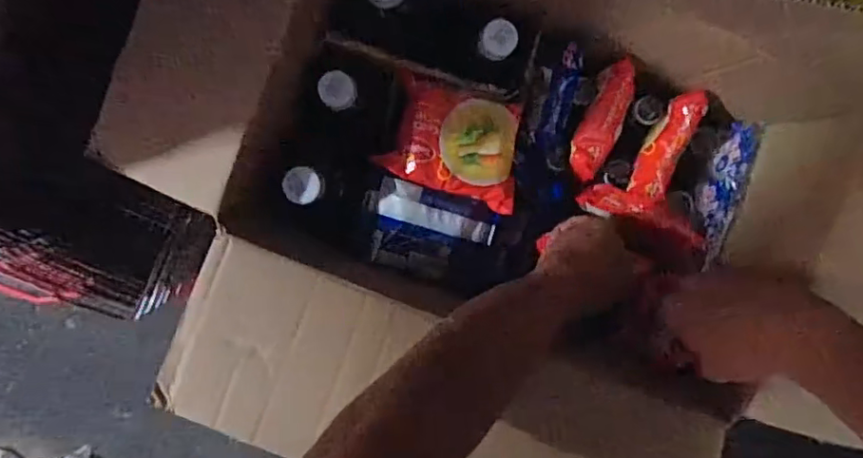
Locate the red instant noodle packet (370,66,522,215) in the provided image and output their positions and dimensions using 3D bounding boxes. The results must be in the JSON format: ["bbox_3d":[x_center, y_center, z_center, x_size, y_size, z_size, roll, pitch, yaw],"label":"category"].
[{"bbox_3d":[0.024,-0.080,0.529,0.124,0.040,0.092,20,95,-4],"label":"red instant noodle packet"}]

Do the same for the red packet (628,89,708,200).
[{"bbox_3d":[0.224,-0.079,0.567,0.031,0.026,0.108,23,94,-4],"label":"red packet"}]

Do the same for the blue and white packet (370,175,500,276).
[{"bbox_3d":[-0.002,0.003,0.538,0.113,0.040,0.072,13,88,-21],"label":"blue and white packet"}]

